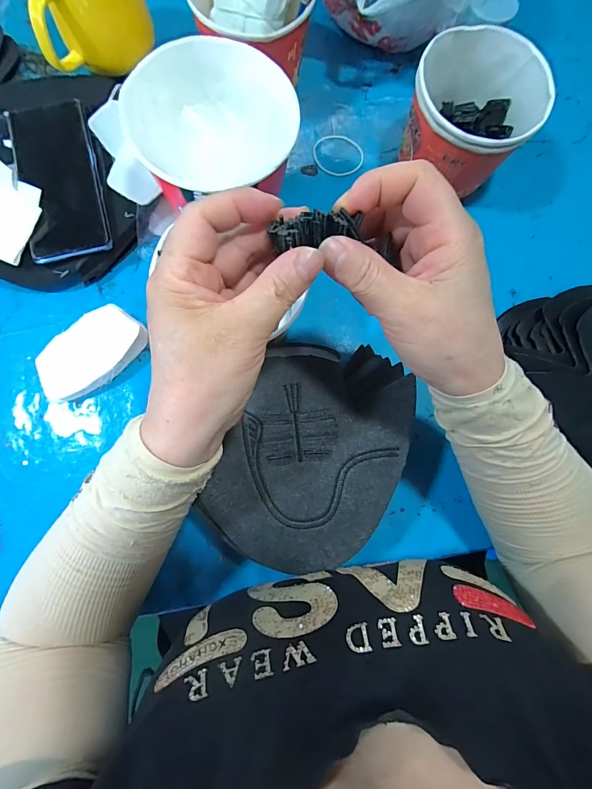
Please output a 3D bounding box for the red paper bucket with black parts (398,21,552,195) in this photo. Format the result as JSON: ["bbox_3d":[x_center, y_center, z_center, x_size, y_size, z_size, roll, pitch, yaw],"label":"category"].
[{"bbox_3d":[0.165,-0.260,0.347,0.108,0.090,0.104,1,81,-4],"label":"red paper bucket with black parts"}]

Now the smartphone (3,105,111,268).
[{"bbox_3d":[-0.226,-0.206,0.328,0.071,0.012,0.155,-13,84,-5],"label":"smartphone"}]

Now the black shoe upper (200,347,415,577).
[{"bbox_3d":[0.016,0.044,0.273,0.128,0.015,0.176,23,82,0],"label":"black shoe upper"}]

